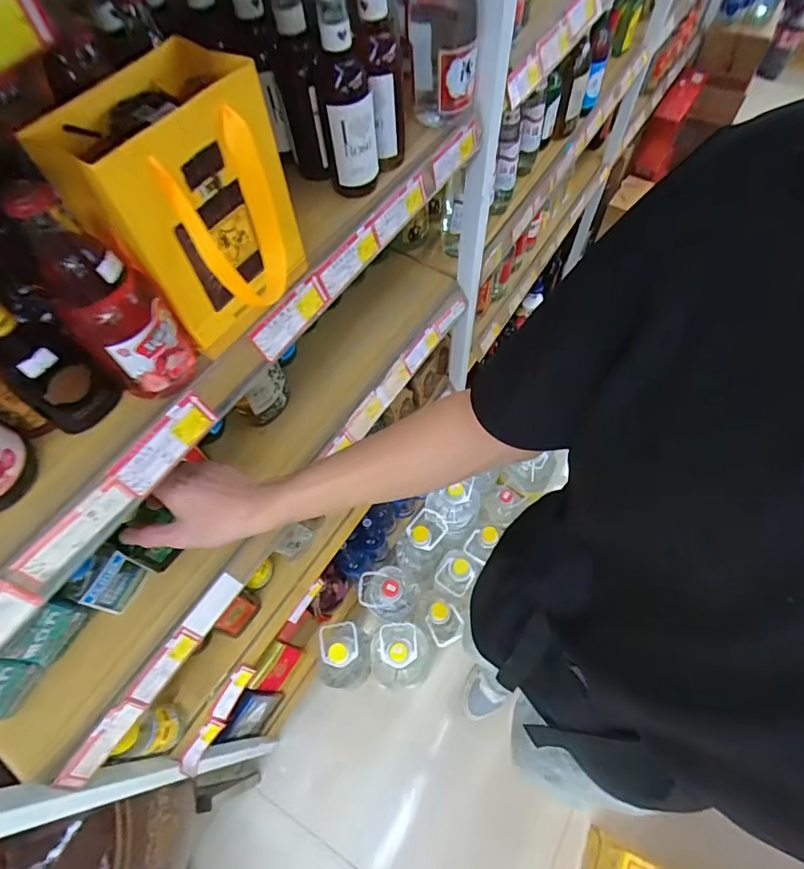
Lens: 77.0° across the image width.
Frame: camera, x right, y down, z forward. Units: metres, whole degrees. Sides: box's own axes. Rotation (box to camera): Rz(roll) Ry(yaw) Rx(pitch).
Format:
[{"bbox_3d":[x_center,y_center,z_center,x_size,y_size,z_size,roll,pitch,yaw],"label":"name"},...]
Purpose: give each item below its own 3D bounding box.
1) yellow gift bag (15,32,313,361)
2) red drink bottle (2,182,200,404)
[{"bbox_3d":[-0.153,-0.176,0.394,0.115,0.161,0.139,31,68,17],"label":"yellow gift bag"},{"bbox_3d":[-0.211,-0.095,0.368,0.064,0.160,0.053,-34,66,-14],"label":"red drink bottle"}]

